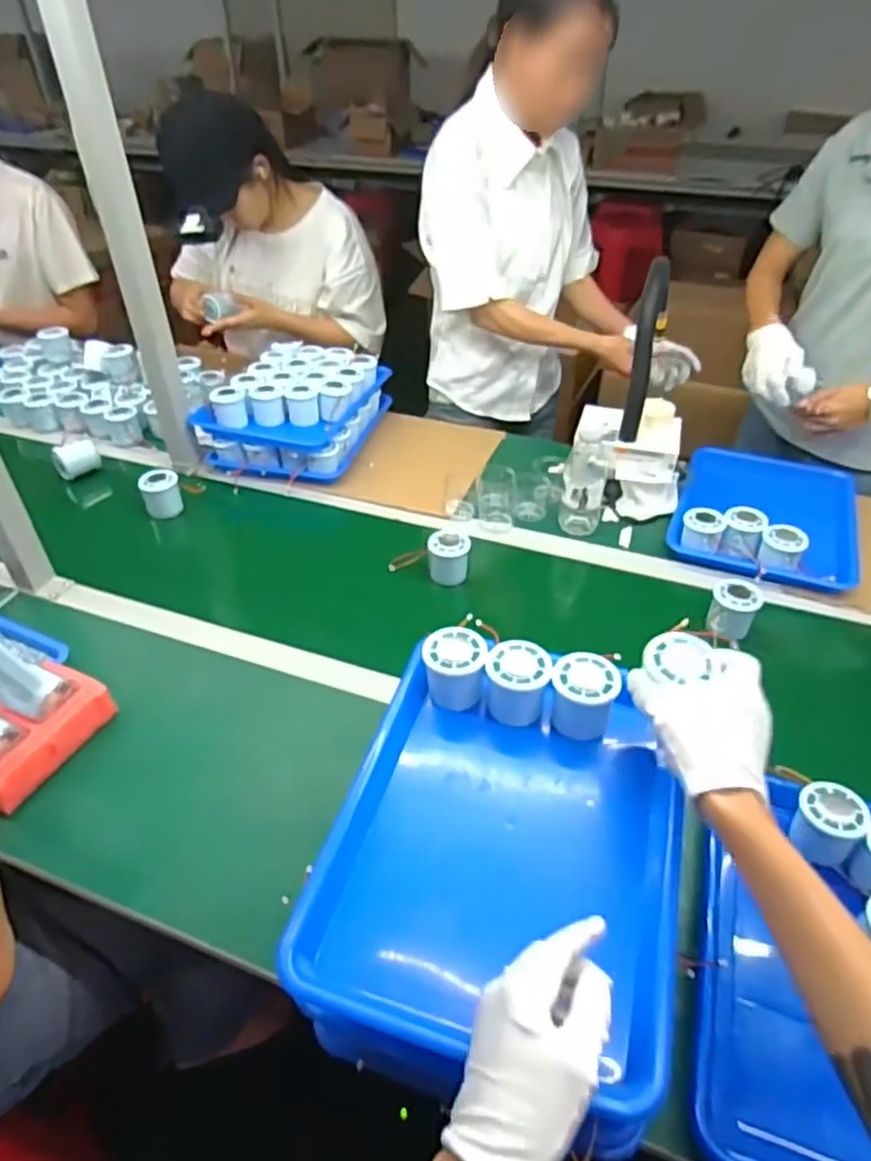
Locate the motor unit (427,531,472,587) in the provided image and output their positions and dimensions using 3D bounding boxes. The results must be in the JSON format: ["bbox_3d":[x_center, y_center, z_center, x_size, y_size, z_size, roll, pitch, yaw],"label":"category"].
[{"bbox_3d":[0.019,-0.034,0.973,0.057,0.062,0.050,-6,40,-4],"label":"motor unit"}]

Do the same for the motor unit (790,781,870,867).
[{"bbox_3d":[0.366,0.227,0.634,0.060,0.048,0.058,-31,47,-30],"label":"motor unit"}]

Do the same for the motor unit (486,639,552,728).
[{"bbox_3d":[0.074,0.093,0.614,0.054,0.057,0.052,-1,40,1],"label":"motor unit"}]

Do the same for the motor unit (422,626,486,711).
[{"bbox_3d":[0.020,0.084,0.622,0.058,0.049,0.071,-7,40,-6],"label":"motor unit"}]

